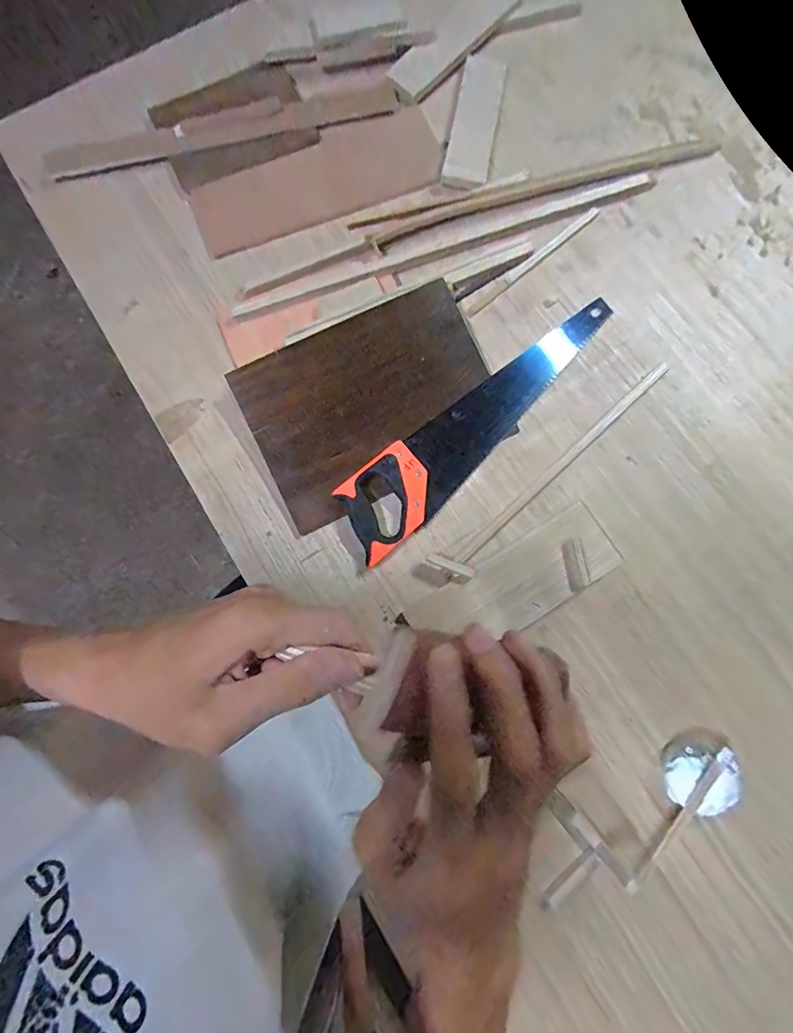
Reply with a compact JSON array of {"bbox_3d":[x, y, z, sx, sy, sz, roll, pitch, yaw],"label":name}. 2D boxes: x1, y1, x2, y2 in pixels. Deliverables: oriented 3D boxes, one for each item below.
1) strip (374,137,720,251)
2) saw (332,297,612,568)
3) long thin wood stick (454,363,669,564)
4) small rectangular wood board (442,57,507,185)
[{"bbox_3d":[0.249,-0.541,0.708,0.593,0.012,0.046,-18,81,-3],"label":"strip"},{"bbox_3d":[0.136,-0.138,0.623,0.508,0.030,0.111,-38,82,-6],"label":"saw"},{"bbox_3d":[0.241,-0.079,0.619,0.420,0.010,0.016,-42,83,-7],"label":"long thin wood stick"},{"bbox_3d":[0.136,-0.678,0.739,0.072,0.011,0.262,11,80,2],"label":"small rectangular wood board"}]

